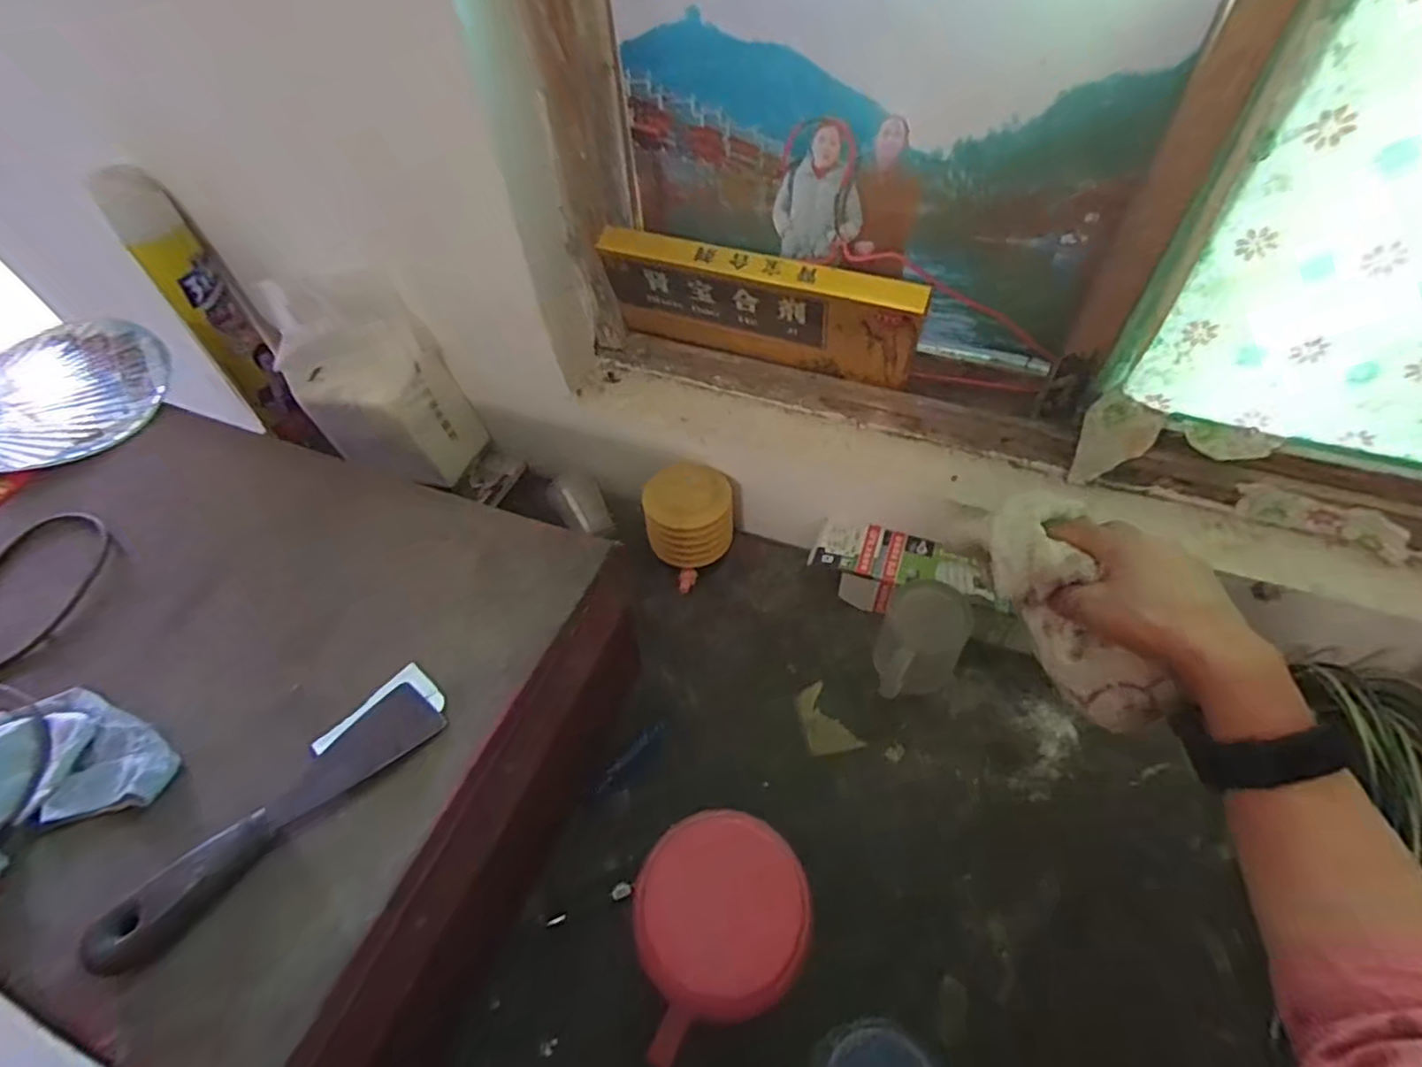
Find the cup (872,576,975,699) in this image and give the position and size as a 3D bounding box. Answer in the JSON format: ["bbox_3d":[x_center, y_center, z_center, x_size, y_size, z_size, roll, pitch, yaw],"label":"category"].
[{"bbox_3d":[0.193,0.110,0.623,0.075,0.102,0.099,24,59,18],"label":"cup"}]

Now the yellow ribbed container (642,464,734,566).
[{"bbox_3d":[-0.022,-0.017,0.723,0.094,0.084,0.089,-6,55,-1],"label":"yellow ribbed container"}]

